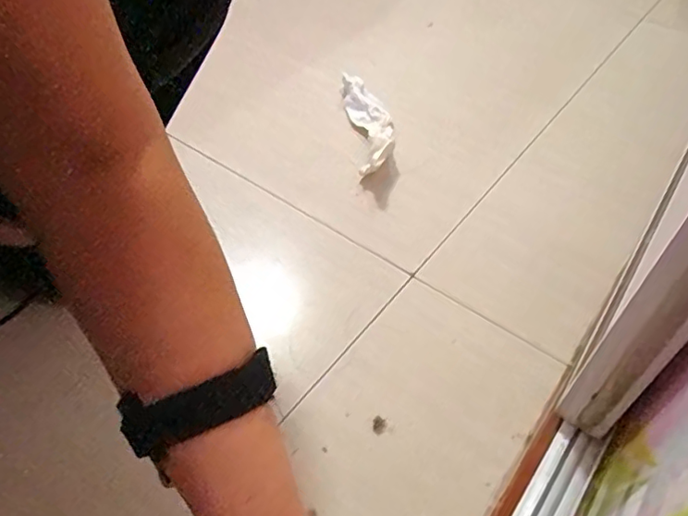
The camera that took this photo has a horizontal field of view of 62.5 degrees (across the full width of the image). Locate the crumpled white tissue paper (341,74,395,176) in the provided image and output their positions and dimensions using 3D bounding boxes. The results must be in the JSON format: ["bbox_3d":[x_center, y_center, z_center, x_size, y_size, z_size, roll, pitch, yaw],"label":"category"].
[{"bbox_3d":[0.038,-0.193,0.795,0.063,0.041,0.238,-5,48,-5],"label":"crumpled white tissue paper"}]

